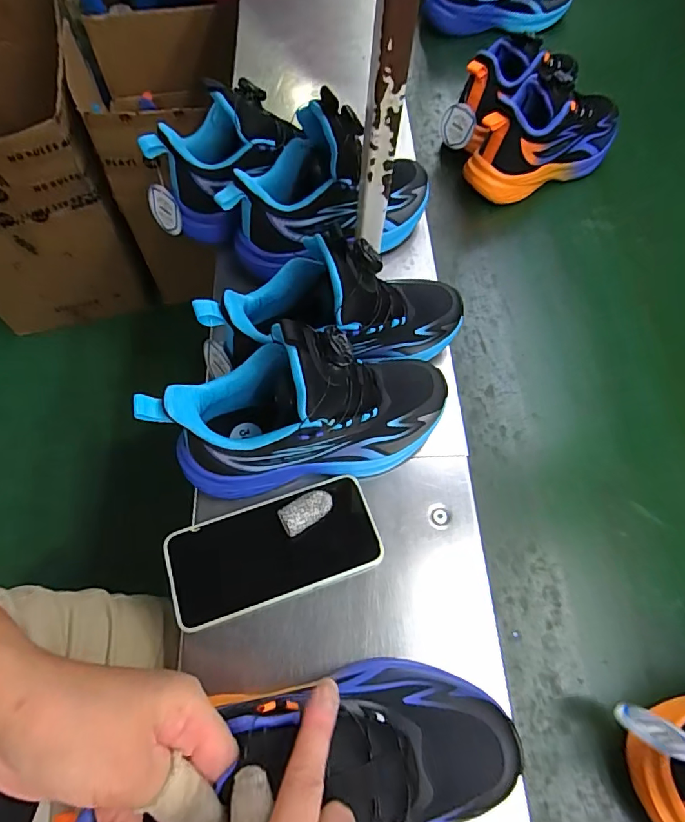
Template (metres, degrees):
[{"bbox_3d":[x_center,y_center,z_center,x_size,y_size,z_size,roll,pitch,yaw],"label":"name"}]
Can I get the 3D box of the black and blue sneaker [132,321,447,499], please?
[{"bbox_3d":[-0.022,0.002,0.366,0.223,0.148,0.078,-7,64,-9],"label":"black and blue sneaker"}]

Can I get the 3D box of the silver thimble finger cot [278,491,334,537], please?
[{"bbox_3d":[-0.028,0.080,0.376,0.043,0.018,0.023,-28,69,-18],"label":"silver thimble finger cot"}]

